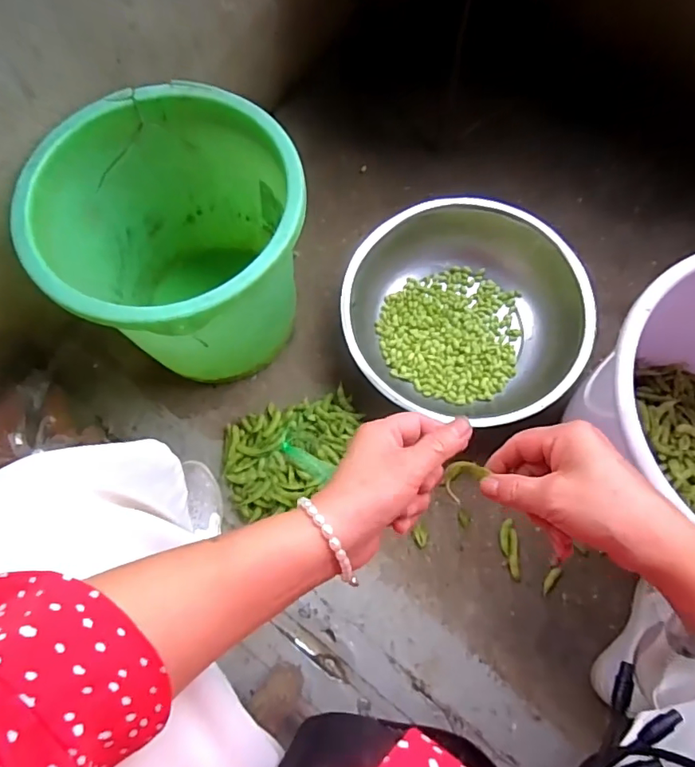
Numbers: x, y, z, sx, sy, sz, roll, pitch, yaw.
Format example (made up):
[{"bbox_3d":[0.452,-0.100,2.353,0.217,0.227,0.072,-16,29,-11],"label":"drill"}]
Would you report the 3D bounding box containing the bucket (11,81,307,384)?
[{"bbox_3d":[-0.207,-0.167,0.722,0.306,0.322,0.301,-1,73,2],"label":"bucket"}]

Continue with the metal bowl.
[{"bbox_3d":[0.177,-0.112,0.803,0.353,0.113,0.324,-1,73,2],"label":"metal bowl"}]

